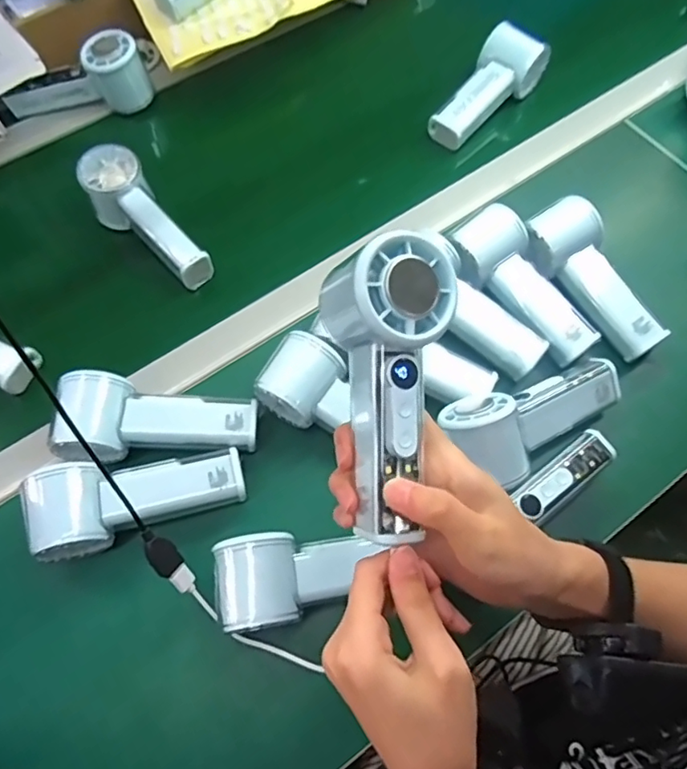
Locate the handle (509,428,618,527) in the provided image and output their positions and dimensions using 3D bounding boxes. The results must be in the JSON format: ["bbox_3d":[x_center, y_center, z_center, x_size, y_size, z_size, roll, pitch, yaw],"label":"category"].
[{"bbox_3d":[0.161,0.066,0.410,0.087,0.023,0.028,-36,70,-14],"label":"handle"}]

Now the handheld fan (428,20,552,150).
[{"bbox_3d":[0.152,-0.310,0.591,0.062,0.048,0.136,32,70,15],"label":"handheld fan"}]

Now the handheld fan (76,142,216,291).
[{"bbox_3d":[-0.185,-0.151,0.522,0.056,0.053,0.146,-34,69,-14],"label":"handheld fan"}]

